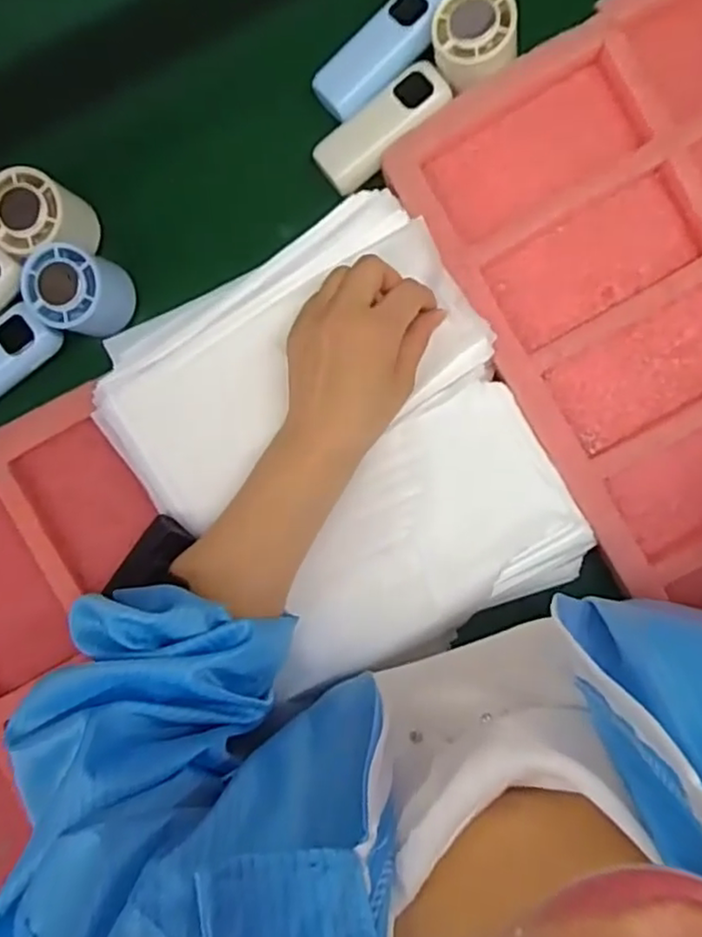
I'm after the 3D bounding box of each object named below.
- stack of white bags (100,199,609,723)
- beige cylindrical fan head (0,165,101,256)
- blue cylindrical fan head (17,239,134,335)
[{"bbox_3d":[-0.008,-0.009,0.433,0.245,0.024,0.284,-30,90,1],"label":"stack of white bags"},{"bbox_3d":[-0.212,-0.170,0.448,0.055,0.059,0.056,0,91,0],"label":"beige cylindrical fan head"},{"bbox_3d":[-0.184,-0.119,0.446,0.056,0.055,0.053,0,91,0],"label":"blue cylindrical fan head"}]

